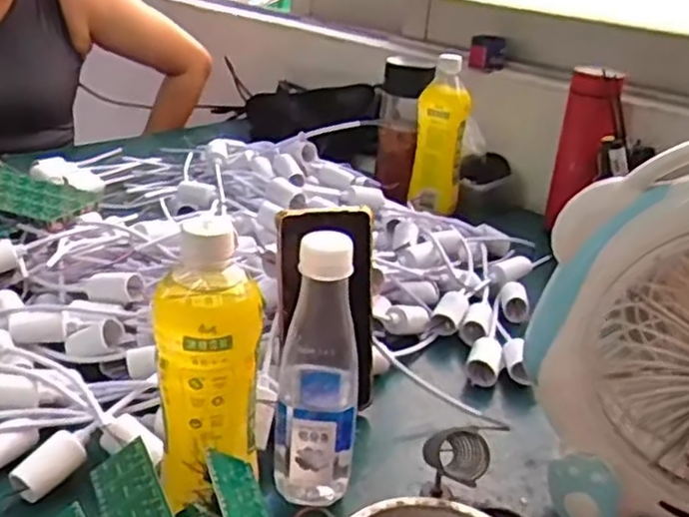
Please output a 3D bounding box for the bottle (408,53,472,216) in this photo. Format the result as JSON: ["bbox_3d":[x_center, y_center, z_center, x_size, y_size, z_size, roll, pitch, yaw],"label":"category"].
[{"bbox_3d":[0.135,-0.169,0.992,0.072,0.190,0.080,10,26,10],"label":"bottle"}]

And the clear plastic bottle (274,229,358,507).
[{"bbox_3d":[-0.017,0.076,0.488,0.053,0.195,0.060,4,25,-3],"label":"clear plastic bottle"}]

